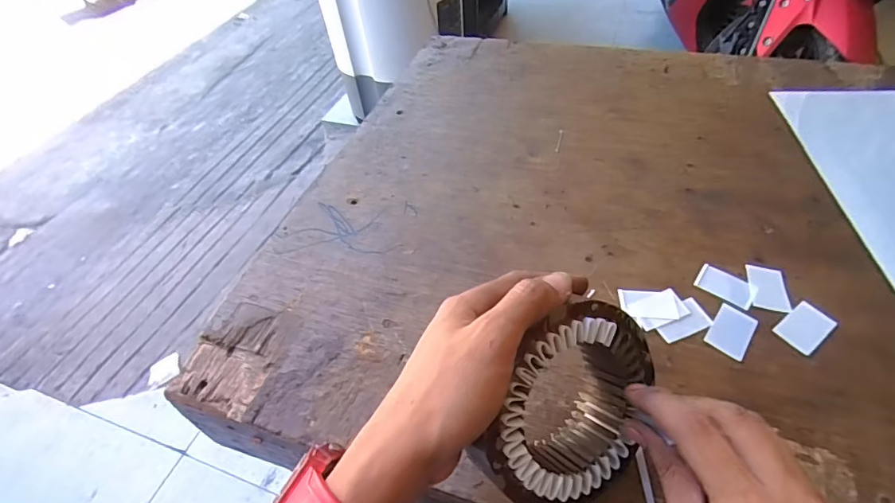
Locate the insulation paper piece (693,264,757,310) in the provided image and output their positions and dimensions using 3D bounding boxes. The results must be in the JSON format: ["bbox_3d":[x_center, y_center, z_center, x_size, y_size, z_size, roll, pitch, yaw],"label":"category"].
[{"bbox_3d":[0.237,0.028,0.399,0.044,0.004,0.031,33,58,30],"label":"insulation paper piece"}]

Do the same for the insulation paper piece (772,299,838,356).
[{"bbox_3d":[0.277,0.058,0.364,0.043,0.004,0.028,-31,52,-21],"label":"insulation paper piece"}]

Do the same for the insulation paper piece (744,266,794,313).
[{"bbox_3d":[0.267,0.030,0.391,0.028,0.004,0.044,6,48,12],"label":"insulation paper piece"}]

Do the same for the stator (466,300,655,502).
[{"bbox_3d":[0.069,0.087,0.280,0.112,0.115,0.037,16,-2,-30],"label":"stator"}]

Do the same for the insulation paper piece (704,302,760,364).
[{"bbox_3d":[0.222,0.061,0.366,0.028,0.004,0.045,29,56,28],"label":"insulation paper piece"}]

